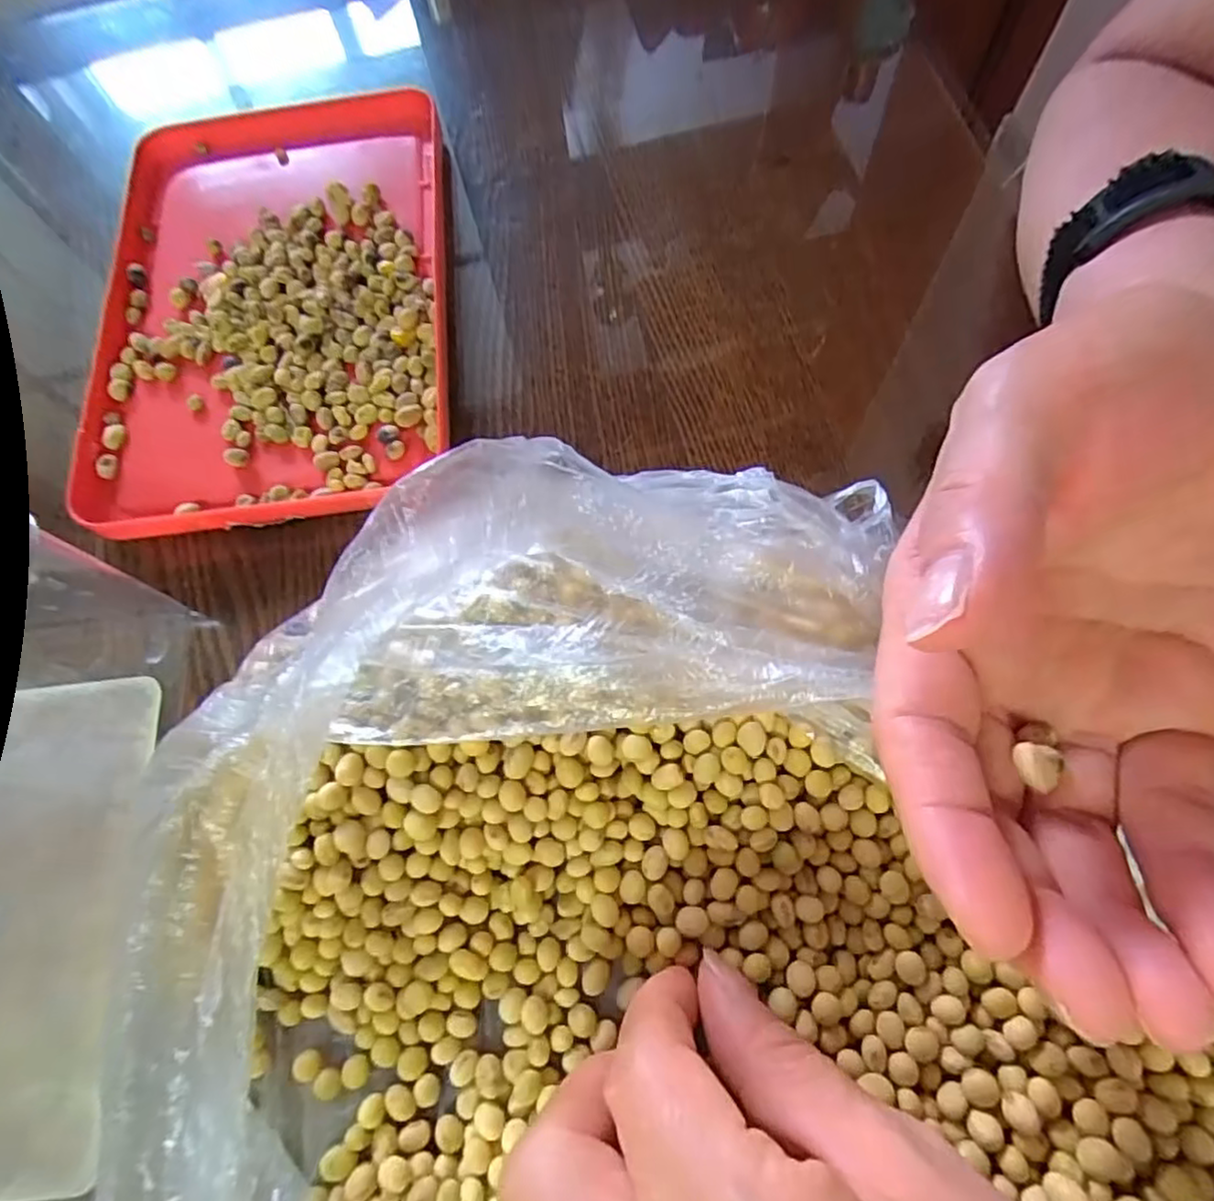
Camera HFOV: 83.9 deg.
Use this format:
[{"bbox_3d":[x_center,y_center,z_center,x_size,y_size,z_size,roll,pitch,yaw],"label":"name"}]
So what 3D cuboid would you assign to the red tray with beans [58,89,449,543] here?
[{"bbox_3d":[-0.134,-0.126,0.270,0.139,0.013,0.203,-7,69,2],"label":"red tray with beans"}]

